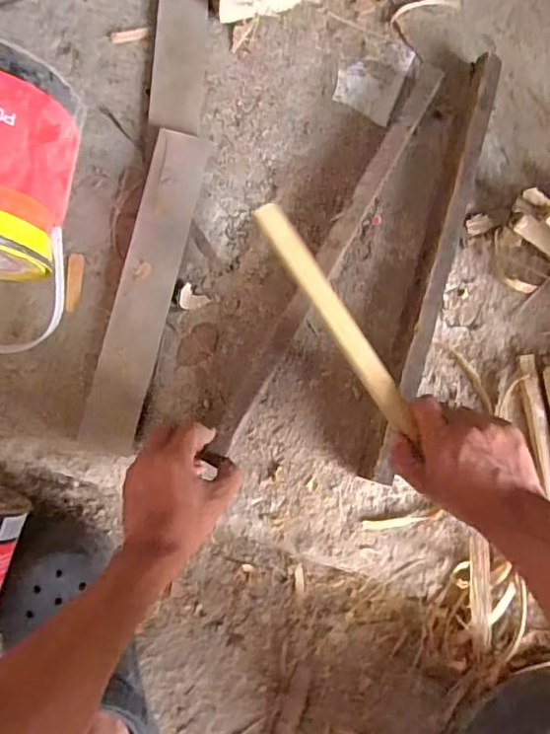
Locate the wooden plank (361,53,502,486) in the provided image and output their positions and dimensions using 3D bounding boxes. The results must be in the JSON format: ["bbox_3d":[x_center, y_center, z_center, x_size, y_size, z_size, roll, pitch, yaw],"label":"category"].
[{"bbox_3d":[0.165,-0.107,0.588,0.032,0.045,0.457,17,81,-2],"label":"wooden plank"}]

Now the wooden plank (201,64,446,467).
[{"bbox_3d":[0.055,-0.112,0.576,0.025,0.044,0.449,30,81,0],"label":"wooden plank"}]

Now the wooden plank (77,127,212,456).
[{"bbox_3d":[-0.129,-0.081,0.573,0.054,0.019,0.330,13,81,-2],"label":"wooden plank"}]

